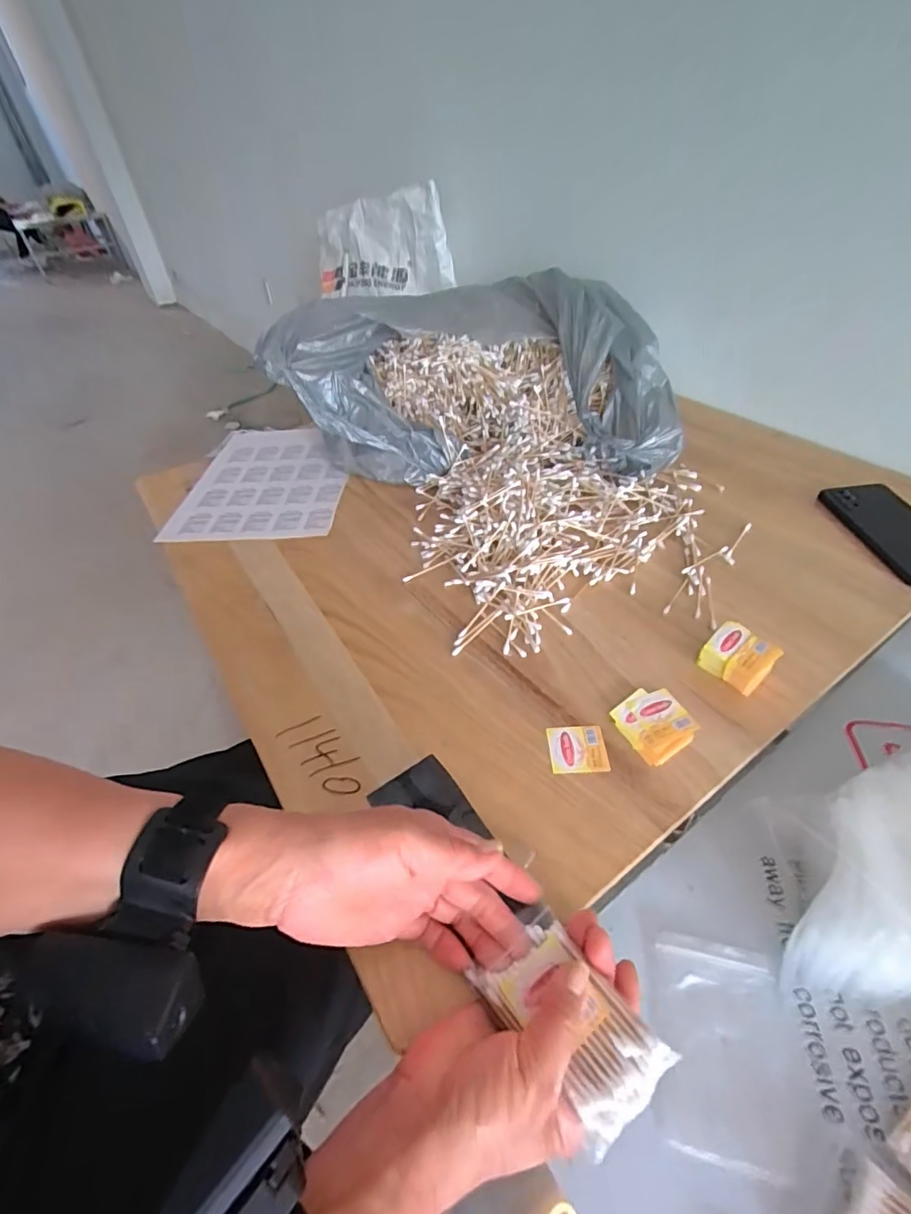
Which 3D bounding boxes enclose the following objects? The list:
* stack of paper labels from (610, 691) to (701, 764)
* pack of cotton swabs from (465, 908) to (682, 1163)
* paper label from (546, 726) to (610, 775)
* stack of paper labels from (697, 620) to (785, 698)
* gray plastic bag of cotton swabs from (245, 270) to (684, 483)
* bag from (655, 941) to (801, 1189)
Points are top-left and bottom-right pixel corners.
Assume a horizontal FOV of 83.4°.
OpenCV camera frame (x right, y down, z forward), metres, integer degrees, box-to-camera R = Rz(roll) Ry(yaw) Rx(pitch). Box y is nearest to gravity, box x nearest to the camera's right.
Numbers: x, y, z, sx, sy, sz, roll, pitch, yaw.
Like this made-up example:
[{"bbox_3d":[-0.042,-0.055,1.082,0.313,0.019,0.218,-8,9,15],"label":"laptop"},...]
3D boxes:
[{"bbox_3d":[0.157,0.091,0.403,0.056,0.006,0.054,-27,47,-20],"label":"stack of paper labels"},{"bbox_3d":[0.058,0.214,0.266,0.056,0.015,0.089,-33,52,-23],"label":"pack of cotton swabs"},{"bbox_3d":[0.094,0.108,0.394,0.043,0.004,0.039,-4,44,2],"label":"paper label"},{"bbox_3d":[0.235,0.045,0.428,0.042,0.033,0.047,-35,53,-25],"label":"stack of paper labels"},{"bbox_3d":[0.031,-0.315,0.697,0.463,0.177,0.277,0,44,7],"label":"gray plastic bag of cotton swabs"},{"bbox_3d":[0.163,0.263,0.307,0.072,0.004,0.103,5,45,11],"label":"bag"}]

